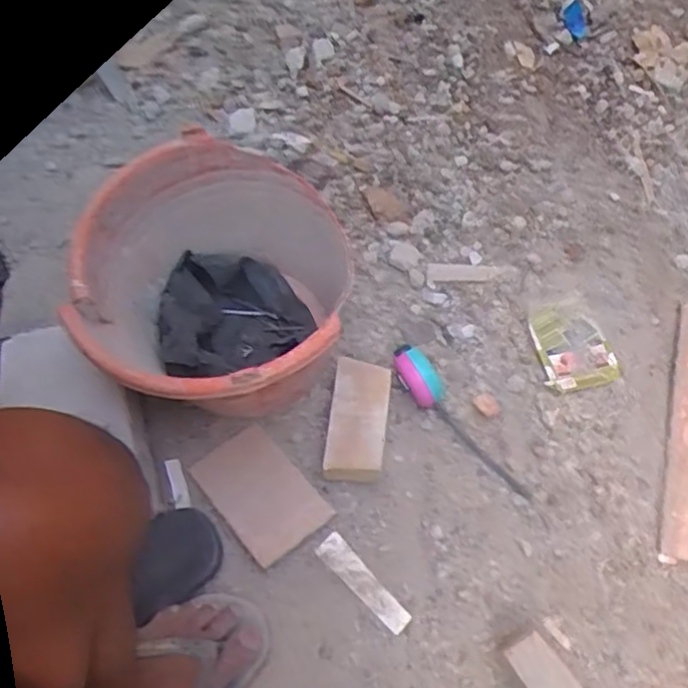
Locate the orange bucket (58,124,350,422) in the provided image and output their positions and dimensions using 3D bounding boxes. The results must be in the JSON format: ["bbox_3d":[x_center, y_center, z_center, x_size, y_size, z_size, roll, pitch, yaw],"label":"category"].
[{"bbox_3d":[-0.125,-0.046,0.743,0.254,0.207,0.285,0,65,2],"label":"orange bucket"}]

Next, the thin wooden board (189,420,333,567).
[{"bbox_3d":[-0.090,0.152,0.732,0.089,0.011,0.140,-38,69,-15],"label":"thin wooden board"}]

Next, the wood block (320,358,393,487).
[{"bbox_3d":[0.015,0.083,0.747,0.064,0.047,0.126,6,65,5],"label":"wood block"}]

